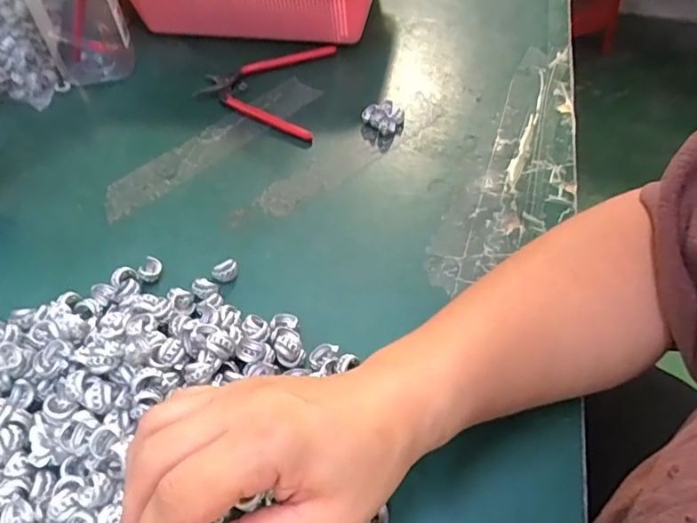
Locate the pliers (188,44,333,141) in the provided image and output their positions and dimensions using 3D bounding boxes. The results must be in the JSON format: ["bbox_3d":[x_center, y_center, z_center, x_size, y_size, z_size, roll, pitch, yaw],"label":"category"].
[{"bbox_3d":[-0.083,-0.169,0.513,0.121,0.012,0.141,5,50,6],"label":"pliers"}]

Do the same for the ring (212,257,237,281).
[{"bbox_3d":[-0.085,0.008,0.368,0.017,0.010,0.013,-19,52,-14],"label":"ring"}]

